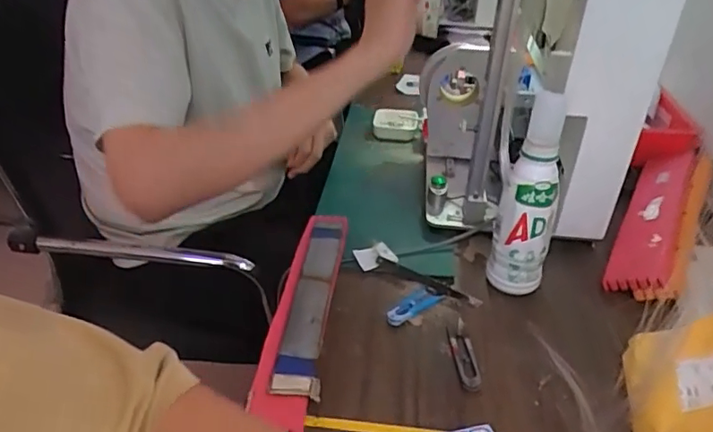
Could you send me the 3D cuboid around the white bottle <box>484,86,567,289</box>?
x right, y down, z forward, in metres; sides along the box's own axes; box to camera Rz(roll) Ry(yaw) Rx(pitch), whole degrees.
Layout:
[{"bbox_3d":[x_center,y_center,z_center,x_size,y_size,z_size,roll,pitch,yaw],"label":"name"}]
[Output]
[{"bbox_3d":[0.201,-0.015,0.644,0.053,0.239,0.058,-18,39,-27],"label":"white bottle"}]

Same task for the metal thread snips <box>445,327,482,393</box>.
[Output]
[{"bbox_3d":[0.117,0.148,0.597,0.027,0.013,0.086,1,34,-2],"label":"metal thread snips"}]

